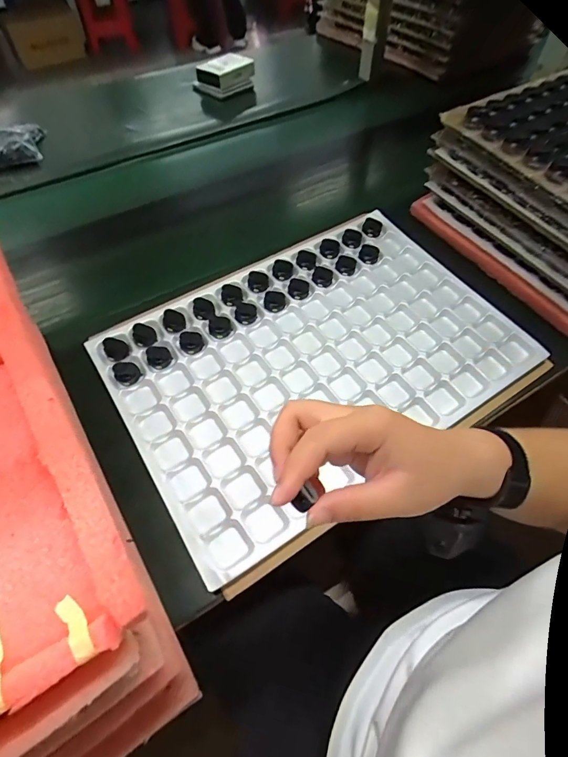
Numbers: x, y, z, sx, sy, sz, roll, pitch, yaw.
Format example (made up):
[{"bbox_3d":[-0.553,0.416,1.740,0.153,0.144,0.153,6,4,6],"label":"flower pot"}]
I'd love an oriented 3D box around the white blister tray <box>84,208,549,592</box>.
[{"bbox_3d":[0.041,-0.034,0.564,0.504,0.038,0.366,-29,59,-18],"label":"white blister tray"}]

